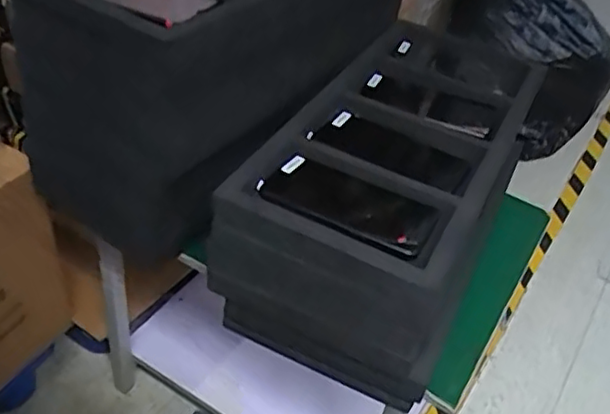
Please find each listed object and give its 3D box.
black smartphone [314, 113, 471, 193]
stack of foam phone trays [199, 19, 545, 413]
[{"bbox_3d":[0.094,-0.058,0.680,0.170,0.011,0.083,25,40,27],"label":"black smartphone"},{"bbox_3d":[0.115,-0.042,0.775,0.235,0.160,0.504,21,43,16],"label":"stack of foam phone trays"}]

